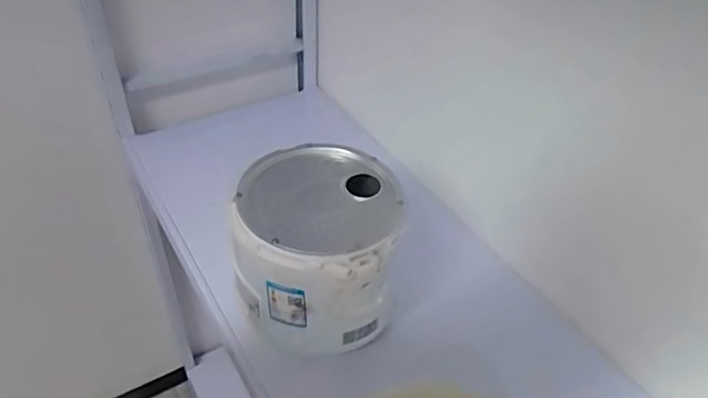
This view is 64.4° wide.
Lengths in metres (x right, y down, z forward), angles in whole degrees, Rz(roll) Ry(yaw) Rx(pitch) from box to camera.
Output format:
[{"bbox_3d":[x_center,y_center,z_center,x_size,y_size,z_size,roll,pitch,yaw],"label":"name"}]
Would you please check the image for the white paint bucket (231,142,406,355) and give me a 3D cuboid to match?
[{"bbox_3d":[-0.043,0.058,0.692,0.190,0.156,0.206,4,42,0],"label":"white paint bucket"}]

